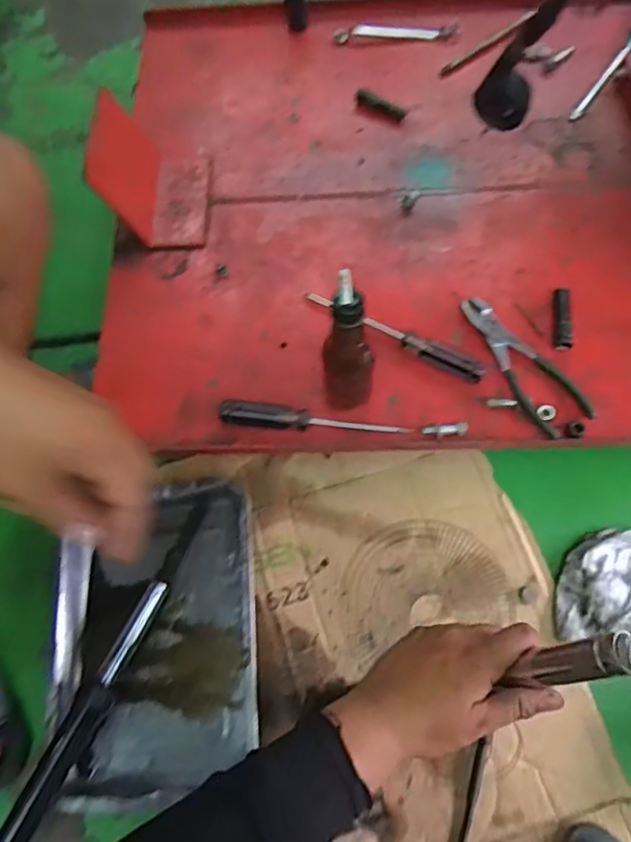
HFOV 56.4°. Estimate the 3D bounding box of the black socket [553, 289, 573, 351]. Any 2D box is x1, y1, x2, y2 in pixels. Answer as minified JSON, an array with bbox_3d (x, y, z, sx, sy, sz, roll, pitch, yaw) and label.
[{"bbox_3d":[0.295,-0.121,0.704,0.021,0.025,0.075,4,68,4],"label":"black socket"}]

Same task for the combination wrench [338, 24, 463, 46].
[{"bbox_3d":[0.125,-0.602,0.914,0.186,0.015,0.038,6,68,5],"label":"combination wrench"}]

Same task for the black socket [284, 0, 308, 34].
[{"bbox_3d":[-0.029,-0.638,0.889,0.032,0.083,0.030,-3,68,2],"label":"black socket"}]

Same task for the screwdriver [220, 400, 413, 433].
[{"bbox_3d":[-0.002,-0.002,0.673,0.211,0.023,0.030,7,68,6],"label":"screwdriver"}]

